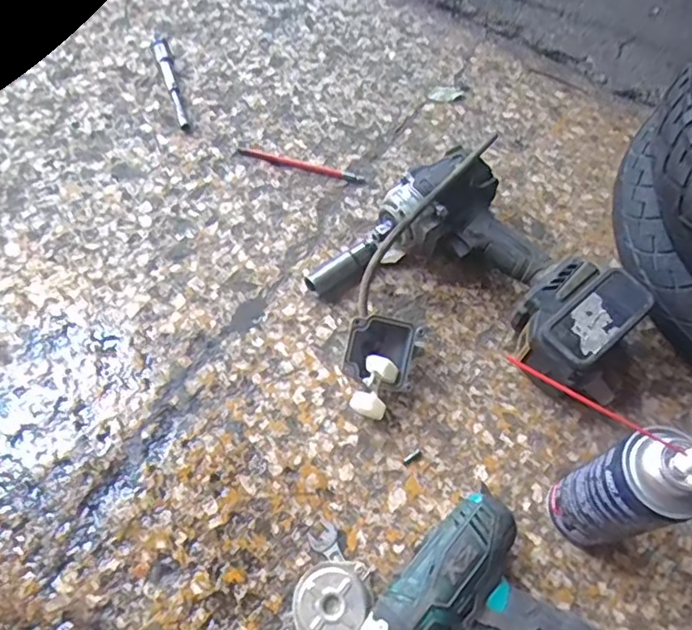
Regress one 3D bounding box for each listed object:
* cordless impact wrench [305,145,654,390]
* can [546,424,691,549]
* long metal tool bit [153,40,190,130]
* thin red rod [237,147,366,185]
[{"bbox_3d":[0.123,-0.021,0.553,0.197,0.077,0.255,-41,72,-20],"label":"cordless impact wrench"},{"bbox_3d":[0.198,0.125,0.426,0.053,0.169,0.057,-25,67,-15],"label":"can"},{"bbox_3d":[-0.201,-0.269,0.691,0.017,0.011,0.137,-16,65,-11],"label":"long metal tool bit"},{"bbox_3d":[-0.050,-0.166,0.656,0.144,0.009,0.012,15,63,4],"label":"thin red rod"}]

